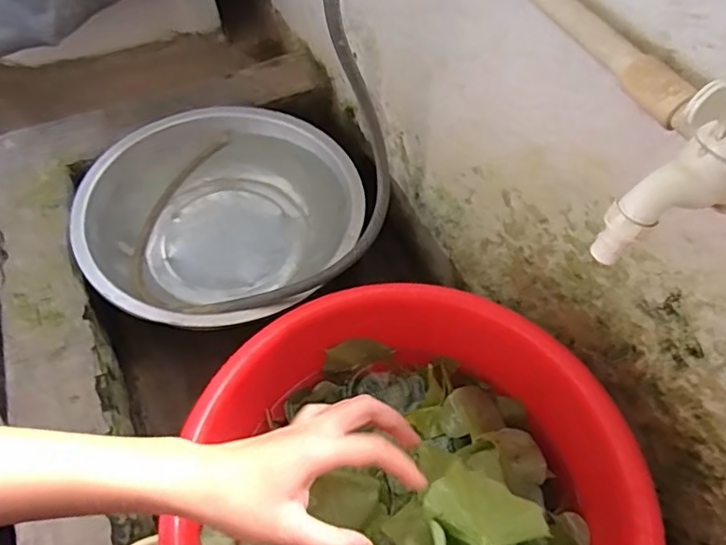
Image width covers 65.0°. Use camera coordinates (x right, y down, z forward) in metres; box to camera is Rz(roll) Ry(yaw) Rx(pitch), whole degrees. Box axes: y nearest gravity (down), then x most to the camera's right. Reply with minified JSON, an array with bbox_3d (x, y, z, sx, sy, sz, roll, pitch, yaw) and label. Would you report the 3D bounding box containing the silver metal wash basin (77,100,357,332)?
[{"bbox_3d":[-0.221,-0.091,0.906,0.426,0.102,0.389,-1,55,1],"label":"silver metal wash basin"}]

